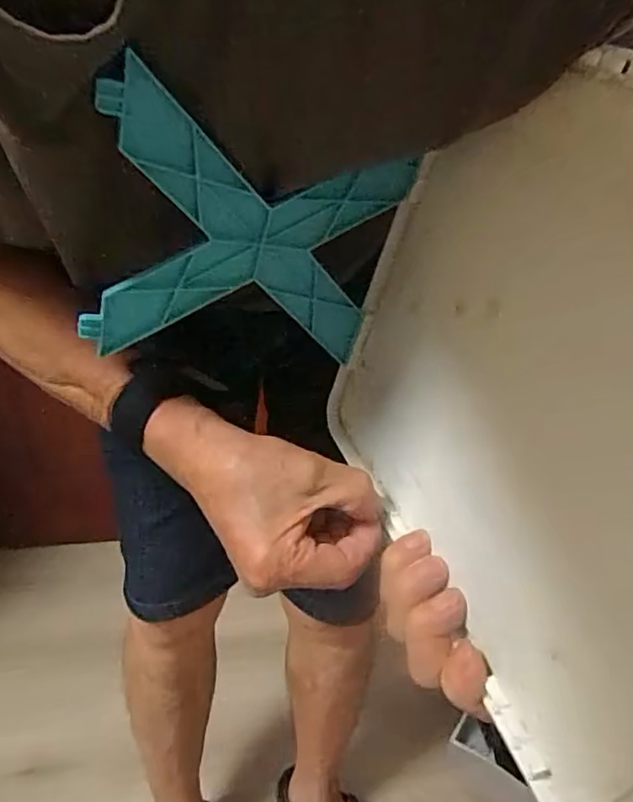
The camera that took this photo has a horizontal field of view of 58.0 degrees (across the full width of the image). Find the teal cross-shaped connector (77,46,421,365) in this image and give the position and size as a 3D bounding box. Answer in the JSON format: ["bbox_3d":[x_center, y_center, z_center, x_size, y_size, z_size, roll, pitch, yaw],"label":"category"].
[{"bbox_3d":[-0.030,-0.077,0.287,0.152,0.124,0.015,-2,45,-31],"label":"teal cross-shaped connector"}]

